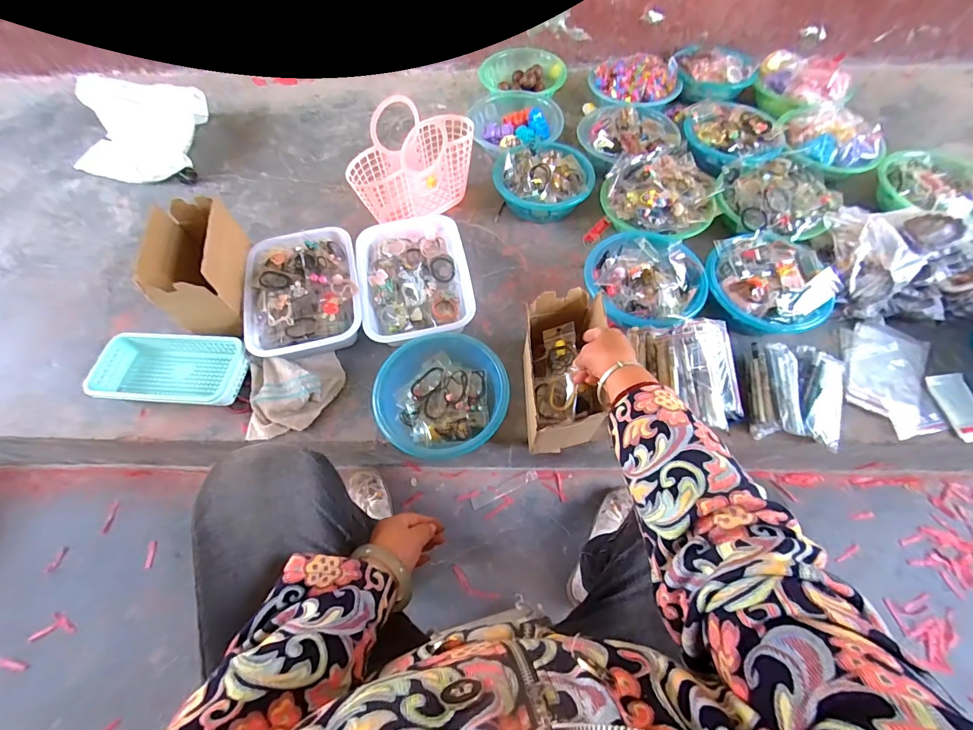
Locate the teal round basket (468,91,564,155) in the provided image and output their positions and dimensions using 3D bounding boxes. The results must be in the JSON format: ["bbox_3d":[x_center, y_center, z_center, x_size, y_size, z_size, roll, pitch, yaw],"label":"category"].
[{"bbox_3d":[0.073,-0.630,1.077,0.244,0.075,0.215,33,67,15],"label":"teal round basket"}]

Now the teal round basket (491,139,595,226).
[{"bbox_3d":[0.131,-0.433,0.972,0.221,0.102,0.193,6,63,2],"label":"teal round basket"}]

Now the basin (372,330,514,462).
[{"bbox_3d":[-0.078,0.050,0.715,0.212,0.070,0.207,1,63,-1],"label":"basin"}]

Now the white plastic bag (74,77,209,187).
[{"bbox_3d":[-0.904,-0.597,1.057,0.303,0.130,0.270,-4,63,-4],"label":"white plastic bag"}]

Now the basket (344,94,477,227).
[{"bbox_3d":[-0.149,-0.443,0.891,0.129,0.195,0.289,42,69,18],"label":"basket"}]

